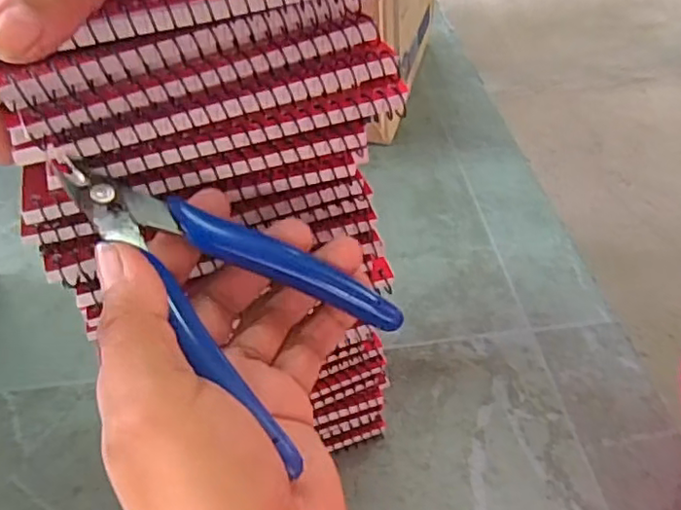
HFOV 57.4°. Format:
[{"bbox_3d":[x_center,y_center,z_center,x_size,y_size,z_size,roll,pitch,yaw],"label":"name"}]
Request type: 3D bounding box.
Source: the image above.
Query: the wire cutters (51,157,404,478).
[{"bbox_3d":[-0.043,0.004,0.206,0.121,0.017,0.068,37,53,6],"label":"wire cutters"}]

